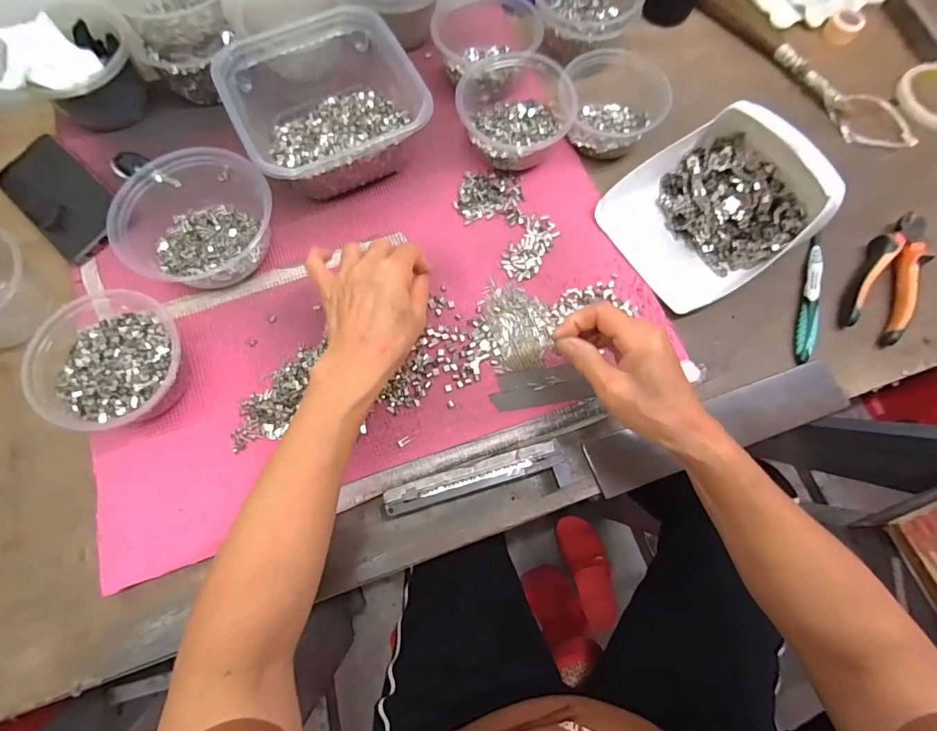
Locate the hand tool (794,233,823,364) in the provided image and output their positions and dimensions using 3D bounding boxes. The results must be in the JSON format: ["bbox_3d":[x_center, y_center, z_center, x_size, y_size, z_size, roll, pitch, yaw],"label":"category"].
[{"bbox_3d":[0.339,-0.069,0.456,0.012,0.017,0.143,20,73,4],"label":"hand tool"}]

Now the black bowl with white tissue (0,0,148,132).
[{"bbox_3d":[-0.393,-0.297,0.461,0.115,0.082,0.084,-41,78,-13],"label":"black bowl with white tissue"}]

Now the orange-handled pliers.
[{"bbox_3d":[0.424,-0.094,0.459,0.050,0.021,0.151,28,74,7],"label":"orange-handled pliers"}]

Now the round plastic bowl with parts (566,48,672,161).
[{"bbox_3d":[0.158,-0.285,0.494,0.102,0.049,0.113,-5,73,-4],"label":"round plastic bowl with parts"}]

